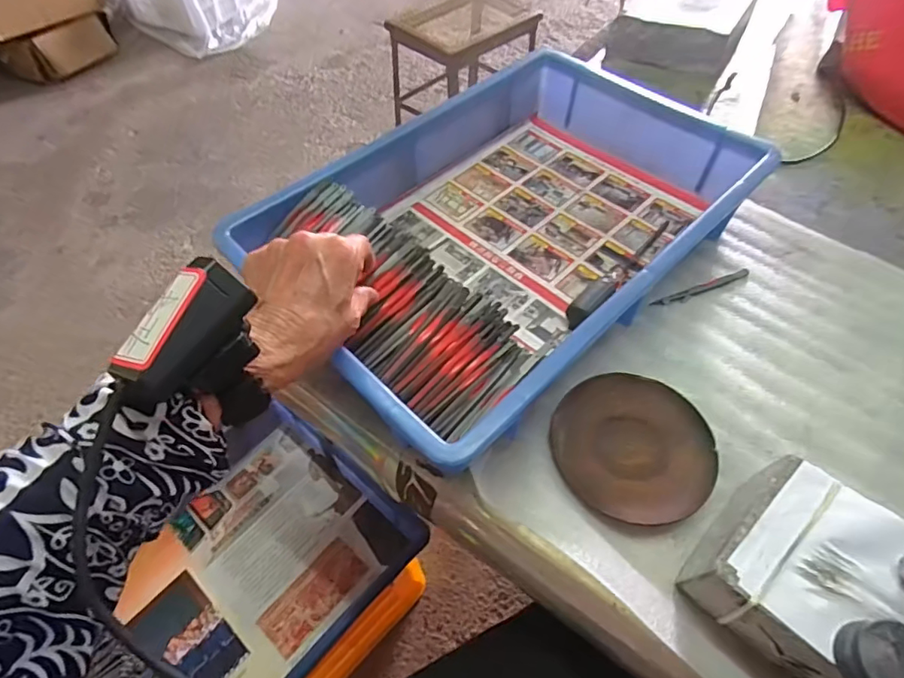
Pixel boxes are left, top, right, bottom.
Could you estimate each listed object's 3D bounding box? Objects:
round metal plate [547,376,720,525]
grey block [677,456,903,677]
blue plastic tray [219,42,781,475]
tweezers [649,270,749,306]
[{"bbox_3d":[0.132,0.079,0.380,0.111,0.015,0.114,0,54,0],"label":"round metal plate"},{"bbox_3d":[0.229,0.156,0.297,0.151,0.060,0.107,36,63,22],"label":"grey block"},{"bbox_3d":[0.053,-0.105,0.468,0.417,0.087,0.278,-38,59,-24],"label":"blue plastic tray"},{"bbox_3d":[0.230,-0.046,0.474,0.107,0.007,0.009,-20,57,-14],"label":"tweezers"}]

